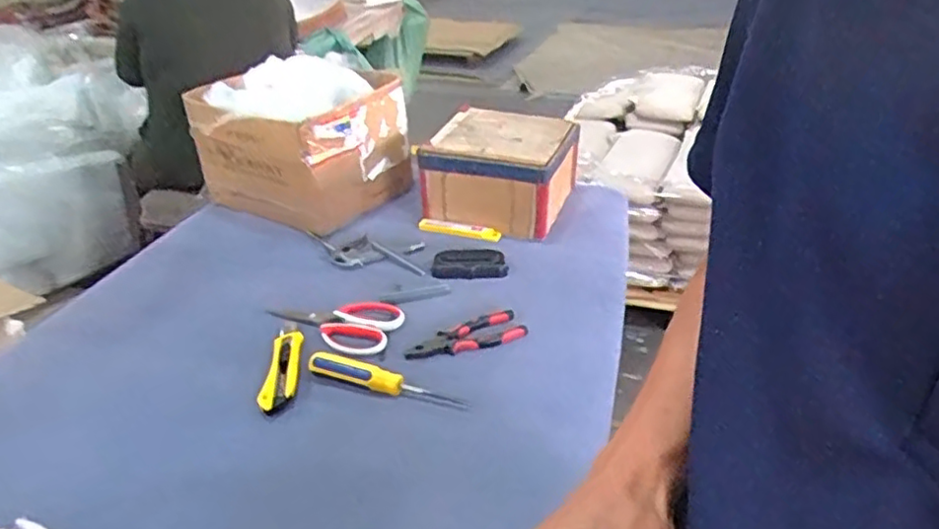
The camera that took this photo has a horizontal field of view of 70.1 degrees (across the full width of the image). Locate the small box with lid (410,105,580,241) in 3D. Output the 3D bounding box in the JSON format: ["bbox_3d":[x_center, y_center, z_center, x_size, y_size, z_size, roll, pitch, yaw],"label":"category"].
[{"bbox_3d":[0.055,-0.156,1.140,0.219,0.147,0.231,9,32,17],"label":"small box with lid"}]

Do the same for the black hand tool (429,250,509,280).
[{"bbox_3d":[-0.001,0.000,1.004,0.110,0.019,0.068,-5,26,-4],"label":"black hand tool"}]

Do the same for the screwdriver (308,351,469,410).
[{"bbox_3d":[-0.098,0.140,0.780,0.188,0.037,0.028,15,28,4],"label":"screwdriver"}]

